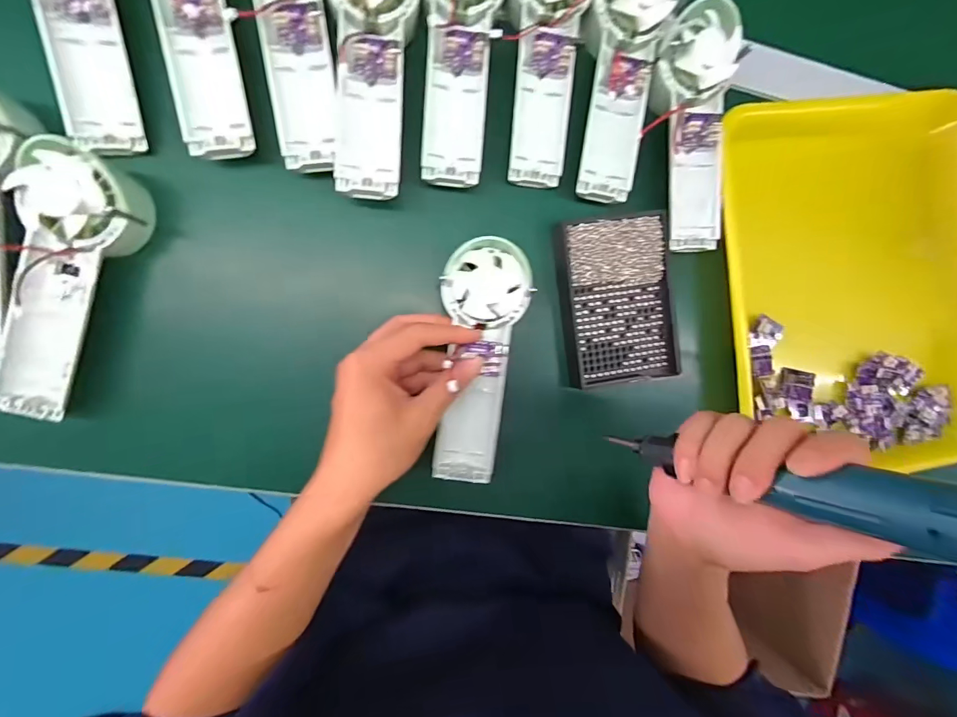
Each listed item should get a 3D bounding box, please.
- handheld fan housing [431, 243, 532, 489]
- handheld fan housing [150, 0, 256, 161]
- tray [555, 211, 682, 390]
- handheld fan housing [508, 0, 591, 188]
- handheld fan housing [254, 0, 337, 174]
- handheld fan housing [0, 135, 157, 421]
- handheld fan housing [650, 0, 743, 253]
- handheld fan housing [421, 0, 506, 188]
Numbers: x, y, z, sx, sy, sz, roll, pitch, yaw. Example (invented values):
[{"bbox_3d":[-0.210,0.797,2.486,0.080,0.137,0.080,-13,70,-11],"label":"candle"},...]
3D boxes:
[{"bbox_3d":[0.000,0.003,0.322,0.061,0.022,0.176,5,96,-9],"label":"handheld fan housing"},{"bbox_3d":[-0.187,-0.225,0.278,0.060,0.034,0.173,-9,95,-8],"label":"handheld fan housing"},{"bbox_3d":[0.114,-0.048,0.355,0.091,0.016,0.135,-7,95,-8],"label":"tray"},{"bbox_3d":[0.050,-0.223,0.321,0.057,0.026,0.174,1,107,-9],"label":"handheld fan housing"},{"bbox_3d":[-0.125,-0.221,0.292,0.061,0.042,0.176,-10,95,-8],"label":"handheld fan housing"},{"bbox_3d":[-0.276,-0.050,0.284,0.062,0.036,0.175,22,90,-9],"label":"handheld fan housing"},{"bbox_3d":[0.170,-0.176,0.336,0.055,0.033,0.174,-5,94,-8],"label":"handheld fan housing"},{"bbox_3d":[-0.015,-0.216,0.306,0.056,0.039,0.173,5,93,-9],"label":"handheld fan housing"}]

